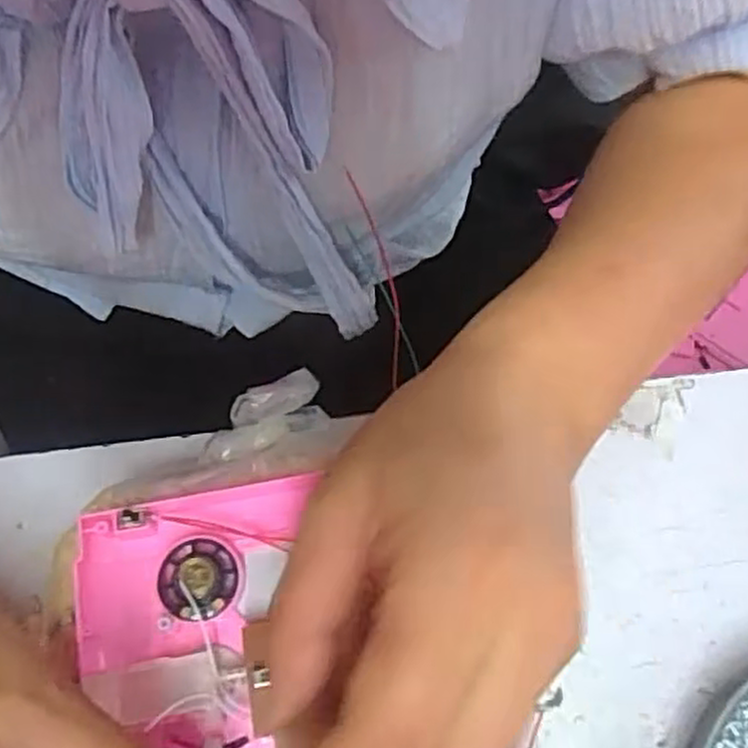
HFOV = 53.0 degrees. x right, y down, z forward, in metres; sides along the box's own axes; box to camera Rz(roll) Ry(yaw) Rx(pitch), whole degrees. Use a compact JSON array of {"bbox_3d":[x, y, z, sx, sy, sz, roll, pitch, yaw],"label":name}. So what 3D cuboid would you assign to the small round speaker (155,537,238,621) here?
[{"bbox_3d":[-0.063,0.072,0.265,0.027,0.009,0.027,1,66,-1],"label":"small round speaker"}]

